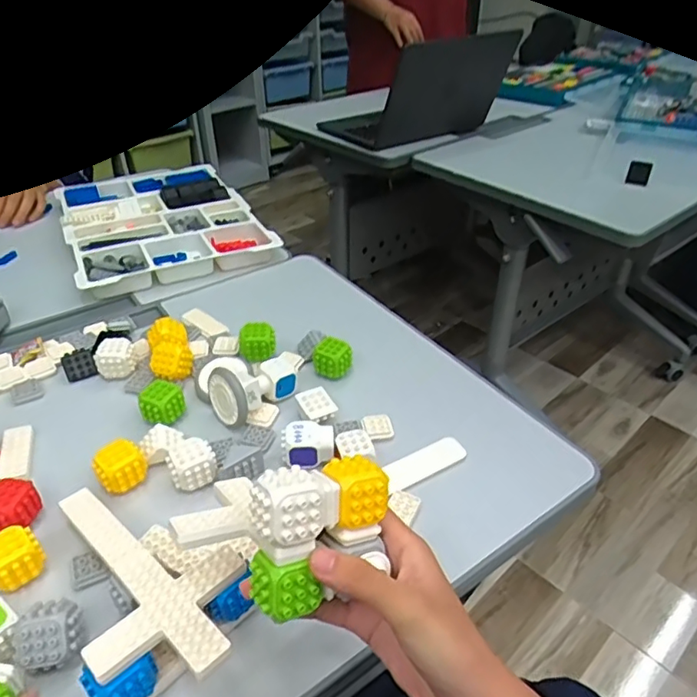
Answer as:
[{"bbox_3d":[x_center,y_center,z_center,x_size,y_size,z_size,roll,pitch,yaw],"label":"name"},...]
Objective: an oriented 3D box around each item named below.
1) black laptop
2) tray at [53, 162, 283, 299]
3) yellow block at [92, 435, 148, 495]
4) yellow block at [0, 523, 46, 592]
[{"bbox_3d":[0.142,-0.551,1.218,0.279,0.196,0.291,-18,41,-23],"label":"black laptop"},{"bbox_3d":[-0.294,-0.206,0.874,0.261,0.036,0.371,-17,40,-21],"label":"tray"},{"bbox_3d":[-0.192,0.098,0.476,0.037,0.032,0.028,-31,47,-34],"label":"yellow block"},{"bbox_3d":[-0.244,0.152,0.411,0.030,0.032,0.038,27,45,31],"label":"yellow block"}]

